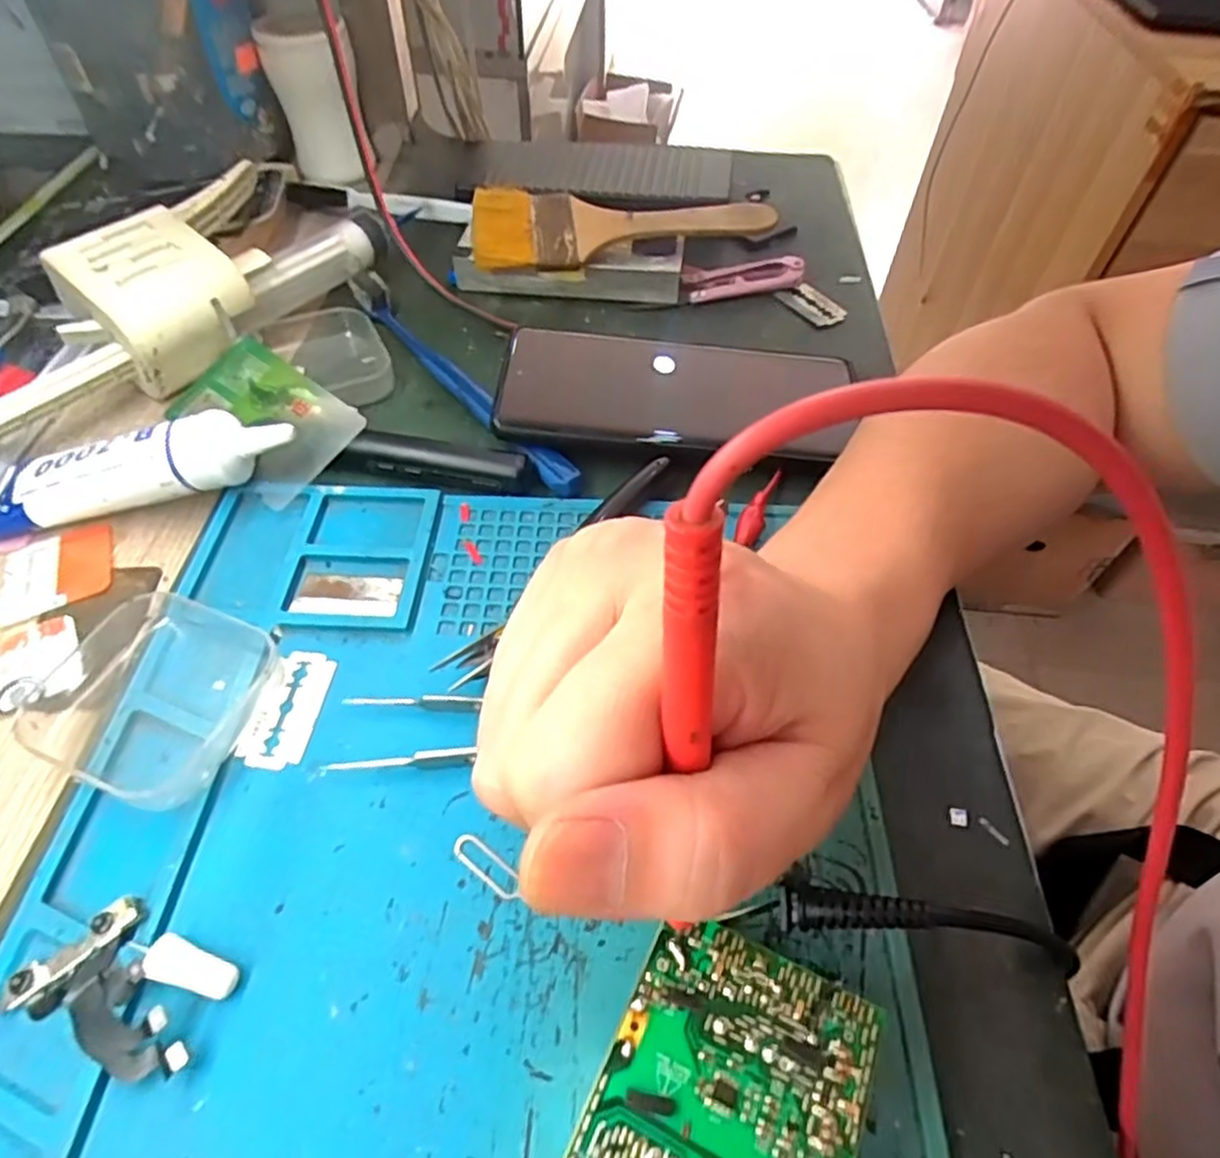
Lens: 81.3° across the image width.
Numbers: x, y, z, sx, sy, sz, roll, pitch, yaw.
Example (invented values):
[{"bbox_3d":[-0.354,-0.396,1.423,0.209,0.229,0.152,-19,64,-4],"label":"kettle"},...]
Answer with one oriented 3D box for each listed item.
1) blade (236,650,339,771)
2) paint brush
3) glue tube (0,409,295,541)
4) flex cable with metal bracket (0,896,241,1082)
[{"bbox_3d":[-0.109,0.043,0.241,0.021,0.004,0.043,4,53,2],"label":"blade"},{"bbox_3d":[0.007,-0.189,0.386,0.163,0.010,0.059,3,63,-1],"label":"paint brush"},{"bbox_3d":[-0.190,-0.043,0.285,0.123,0.032,0.028,-6,53,-5],"label":"glue tube"},{"bbox_3d":[-0.127,0.106,0.186,0.053,0.010,0.031,19,55,13],"label":"flex cable with metal bracket"}]

